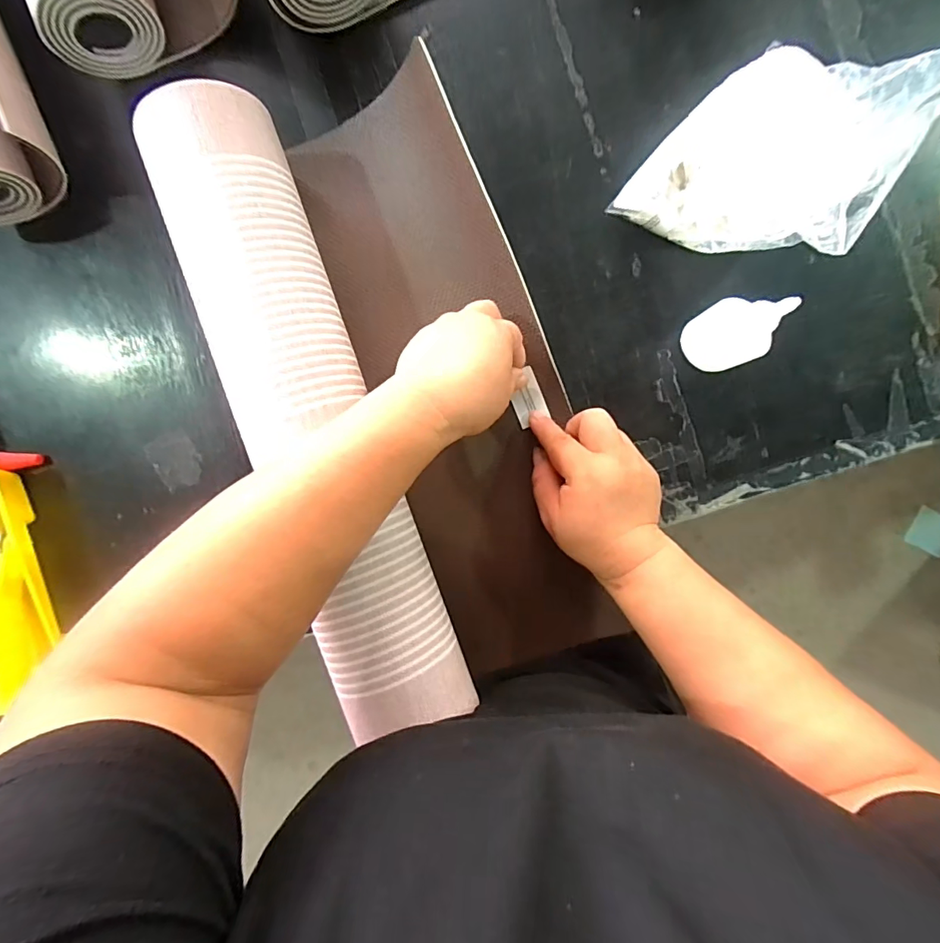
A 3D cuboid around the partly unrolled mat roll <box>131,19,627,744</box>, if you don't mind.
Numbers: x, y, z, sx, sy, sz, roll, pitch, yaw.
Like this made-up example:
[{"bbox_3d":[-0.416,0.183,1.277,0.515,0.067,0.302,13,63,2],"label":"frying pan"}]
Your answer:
[{"bbox_3d":[-0.048,-0.059,0.350,0.227,0.105,0.463,-18,92,4],"label":"partly unrolled mat roll"}]

